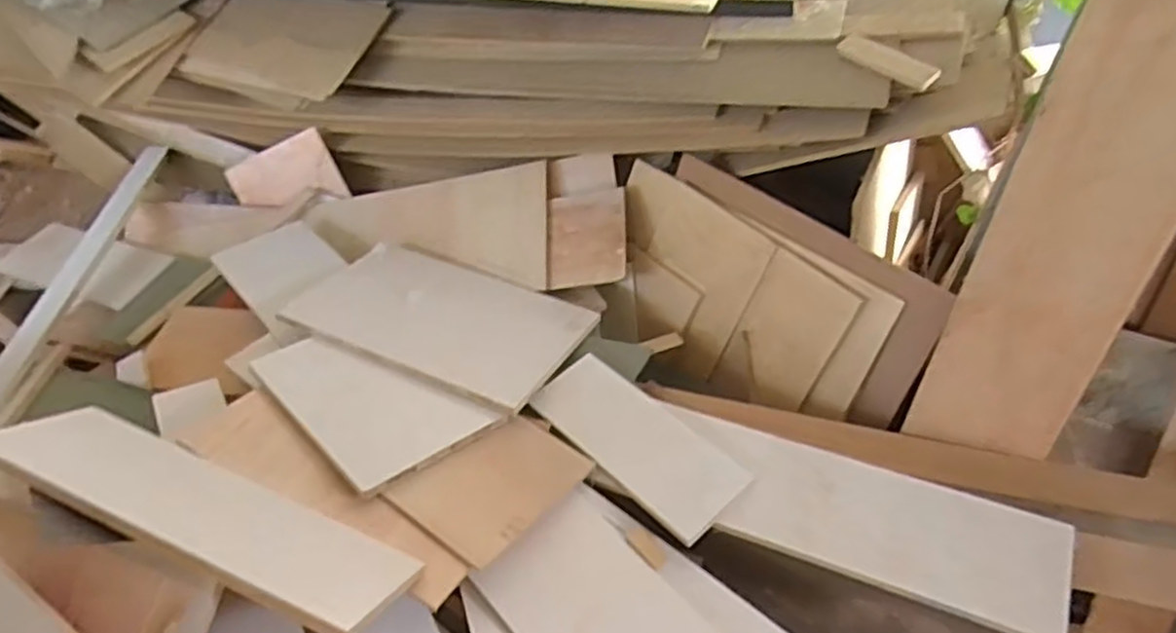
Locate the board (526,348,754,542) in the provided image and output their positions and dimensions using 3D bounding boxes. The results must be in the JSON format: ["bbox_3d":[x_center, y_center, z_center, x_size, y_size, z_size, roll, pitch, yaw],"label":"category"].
[{"bbox_3d":[0.077,0.206,1.266,0.145,0.025,0.375,-43,56,-14],"label":"board"}]

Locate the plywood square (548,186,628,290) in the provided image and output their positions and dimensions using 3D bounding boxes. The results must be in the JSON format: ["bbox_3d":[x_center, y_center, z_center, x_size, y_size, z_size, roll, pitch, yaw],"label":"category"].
[{"bbox_3d":[-0.002,-0.169,1.612,0.171,0.015,0.224,-7,65,14],"label":"plywood square"}]

